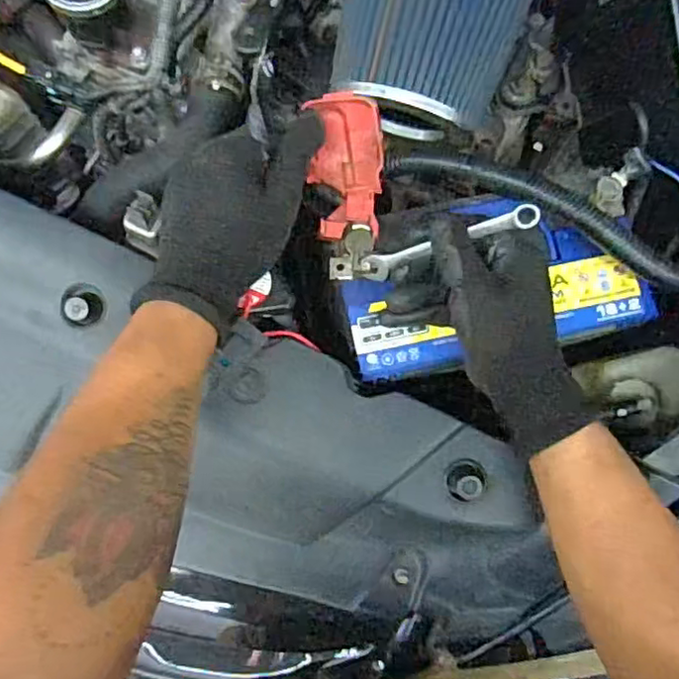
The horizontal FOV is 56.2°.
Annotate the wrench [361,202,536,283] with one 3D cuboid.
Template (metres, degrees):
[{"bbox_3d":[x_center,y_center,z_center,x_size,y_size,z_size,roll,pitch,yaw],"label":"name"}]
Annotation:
[{"bbox_3d":[0.071,-0.065,0.429,0.125,0.013,0.017,-17,83,30],"label":"wrench"}]

